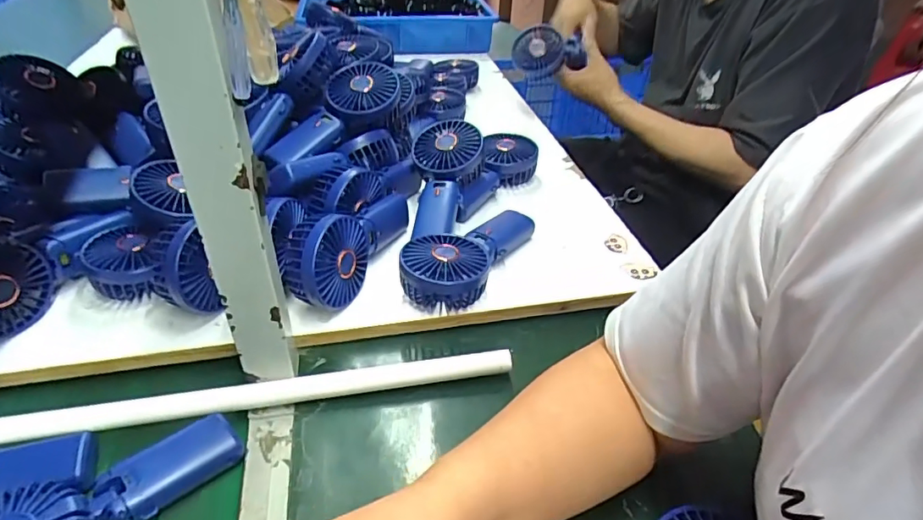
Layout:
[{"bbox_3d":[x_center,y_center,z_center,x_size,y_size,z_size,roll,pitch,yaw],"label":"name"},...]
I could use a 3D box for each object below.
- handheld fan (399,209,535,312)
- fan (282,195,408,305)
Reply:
[{"bbox_3d":[0.008,-0.009,0.568,0.084,0.057,0.178,19,42,20],"label":"handheld fan"},{"bbox_3d":[-0.110,-0.030,0.541,0.049,0.080,0.186,15,40,16],"label":"fan"}]

